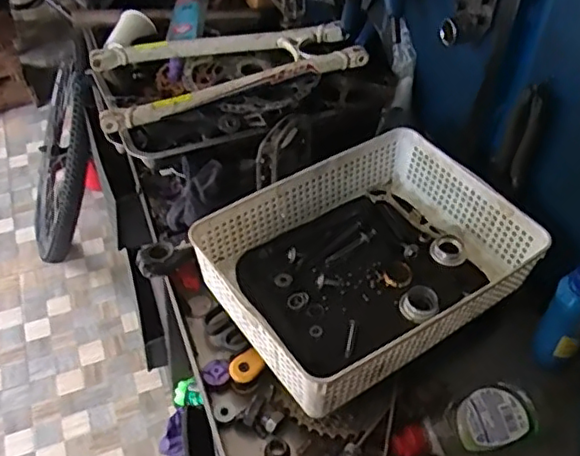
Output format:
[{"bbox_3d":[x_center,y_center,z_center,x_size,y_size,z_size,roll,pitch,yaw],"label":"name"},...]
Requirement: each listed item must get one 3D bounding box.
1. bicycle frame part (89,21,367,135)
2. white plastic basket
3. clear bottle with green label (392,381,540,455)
[{"bbox_3d":[-0.100,-0.242,0.888,0.379,0.048,0.181,-17,49,-17],"label":"bicycle frame part"},{"bbox_3d":[0.087,0.033,0.691,0.325,0.084,0.242,-26,52,-24],"label":"white plastic basket"},{"bbox_3d":[0.175,0.202,0.610,0.147,0.040,0.059,-13,48,-14],"label":"clear bottle with green label"}]

